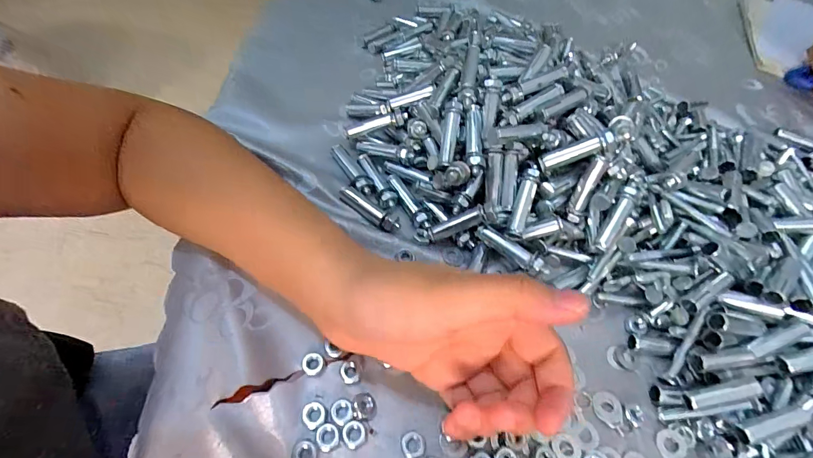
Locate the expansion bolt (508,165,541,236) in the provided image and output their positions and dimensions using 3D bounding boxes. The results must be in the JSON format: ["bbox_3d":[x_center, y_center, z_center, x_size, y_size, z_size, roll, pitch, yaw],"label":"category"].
[{"bbox_3d":[0.083,-0.020,0.279,0.012,0.013,0.051,16,84,6],"label":"expansion bolt"}]

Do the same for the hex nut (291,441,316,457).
[{"bbox_3d":[-0.055,0.121,0.209,0.013,0.004,0.013,-35,65,-25],"label":"hex nut"}]

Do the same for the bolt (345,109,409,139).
[{"bbox_3d":[-0.026,-0.089,0.328,0.052,0.009,0.012,-16,56,8],"label":"bolt"}]

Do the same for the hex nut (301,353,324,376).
[{"bbox_3d":[-0.057,0.081,0.235,0.013,0.004,0.013,37,61,19],"label":"hex nut"}]

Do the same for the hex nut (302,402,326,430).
[{"bbox_3d":[-0.053,0.105,0.220,0.012,0.004,0.013,-33,64,-24],"label":"hex nut"}]

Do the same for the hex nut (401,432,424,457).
[{"bbox_3d":[0.004,0.121,0.218,0.012,0.004,0.013,-14,58,-14],"label":"hex nut"}]

